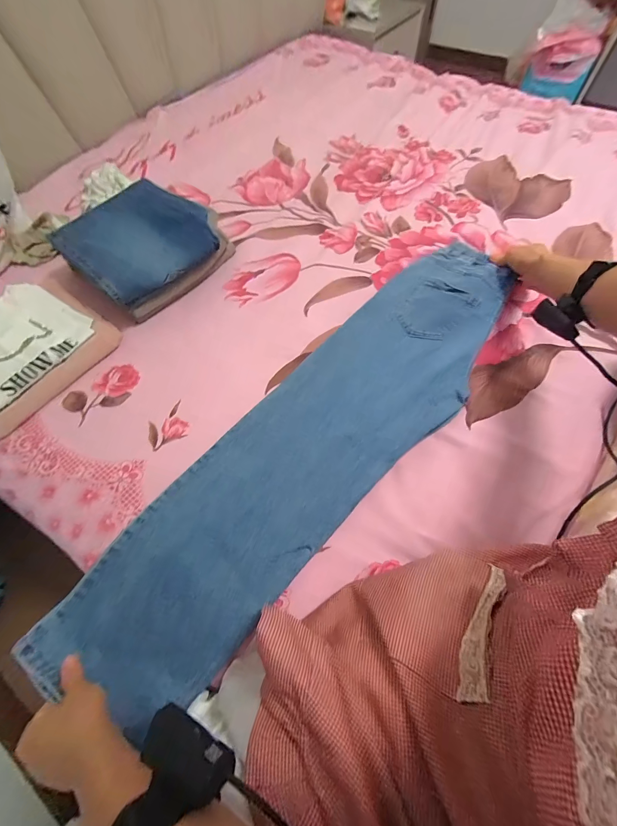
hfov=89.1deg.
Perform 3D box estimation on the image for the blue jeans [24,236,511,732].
[{"bbox_3d":[0.032,0.029,0.497,0.224,0.029,0.892,40,73,18],"label":"blue jeans"}]

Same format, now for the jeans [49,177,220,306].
[{"bbox_3d":[-0.328,-0.340,0.612,0.217,0.061,0.262,37,69,17],"label":"jeans"}]

